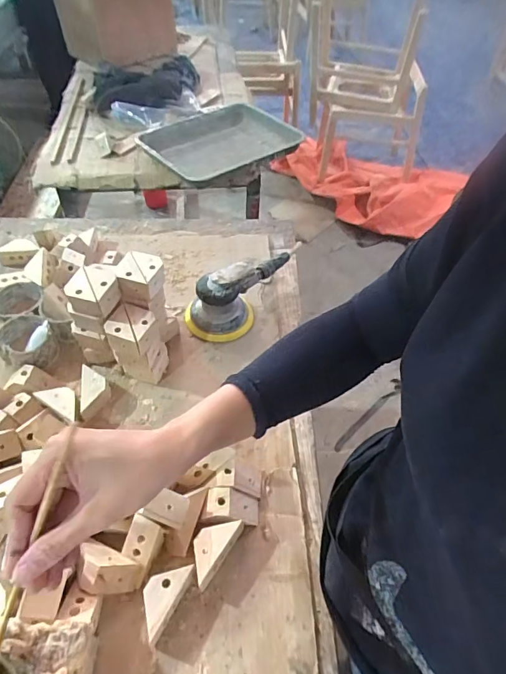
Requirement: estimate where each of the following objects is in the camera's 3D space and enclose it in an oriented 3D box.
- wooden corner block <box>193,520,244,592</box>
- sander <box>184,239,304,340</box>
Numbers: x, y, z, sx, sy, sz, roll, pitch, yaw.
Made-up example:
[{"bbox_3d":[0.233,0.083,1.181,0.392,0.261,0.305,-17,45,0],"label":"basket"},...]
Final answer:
[{"bbox_3d":[-0.046,0.238,0.498,0.035,0.033,0.081,25,54,18],"label":"wooden corner block"},{"bbox_3d":[-0.027,-0.096,0.759,0.111,0.100,0.220,31,56,22],"label":"sander"}]

